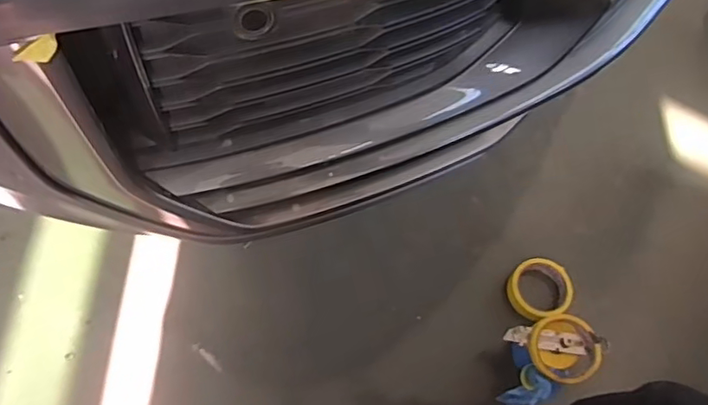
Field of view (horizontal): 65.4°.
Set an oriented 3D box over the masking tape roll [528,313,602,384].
[{"bbox_3d":[0.291,0.200,0.762,0.092,0.022,0.093,1,66,-2],"label":"masking tape roll"}]

